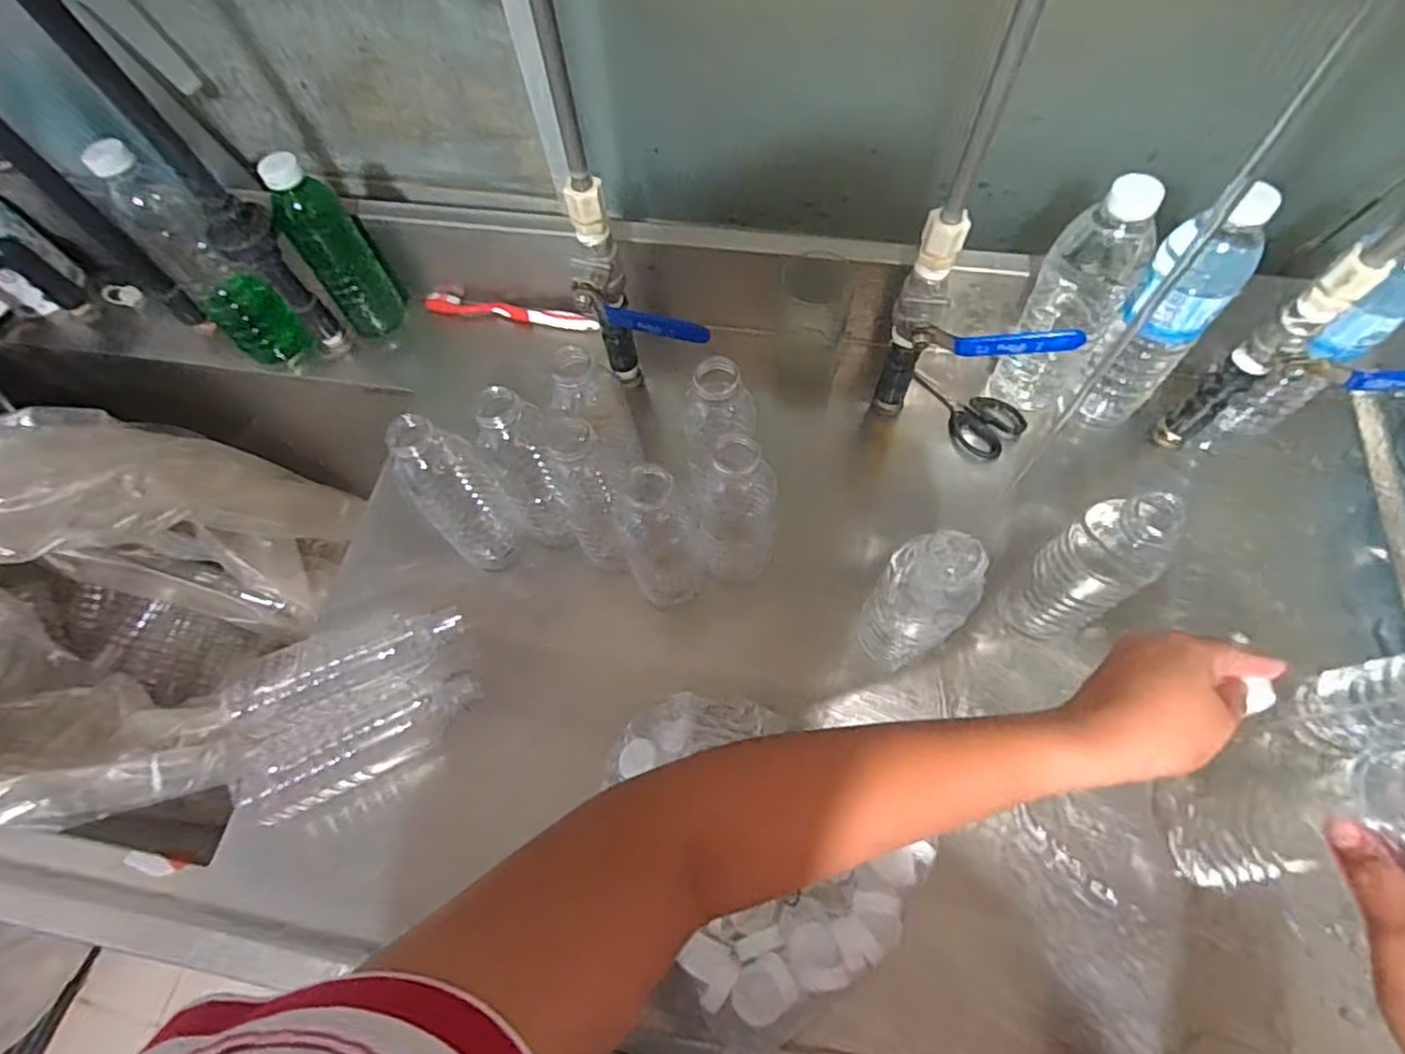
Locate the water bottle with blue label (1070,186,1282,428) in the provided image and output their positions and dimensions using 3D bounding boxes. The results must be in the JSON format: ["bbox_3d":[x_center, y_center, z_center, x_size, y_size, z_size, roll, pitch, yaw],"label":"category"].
[{"bbox_3d":[0.345,-0.152,0.504,0.061,0.204,0.054,37,72,18],"label":"water bottle with blue label"}]

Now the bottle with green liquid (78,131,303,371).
[{"bbox_3d":[-0.452,-0.235,0.616,0.063,0.218,0.053,-43,70,-16],"label":"bottle with green liquid"}]

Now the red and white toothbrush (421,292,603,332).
[{"bbox_3d":[-0.195,-0.220,0.682,0.188,0.016,0.019,13,66,9],"label":"red and white toothbrush"}]

